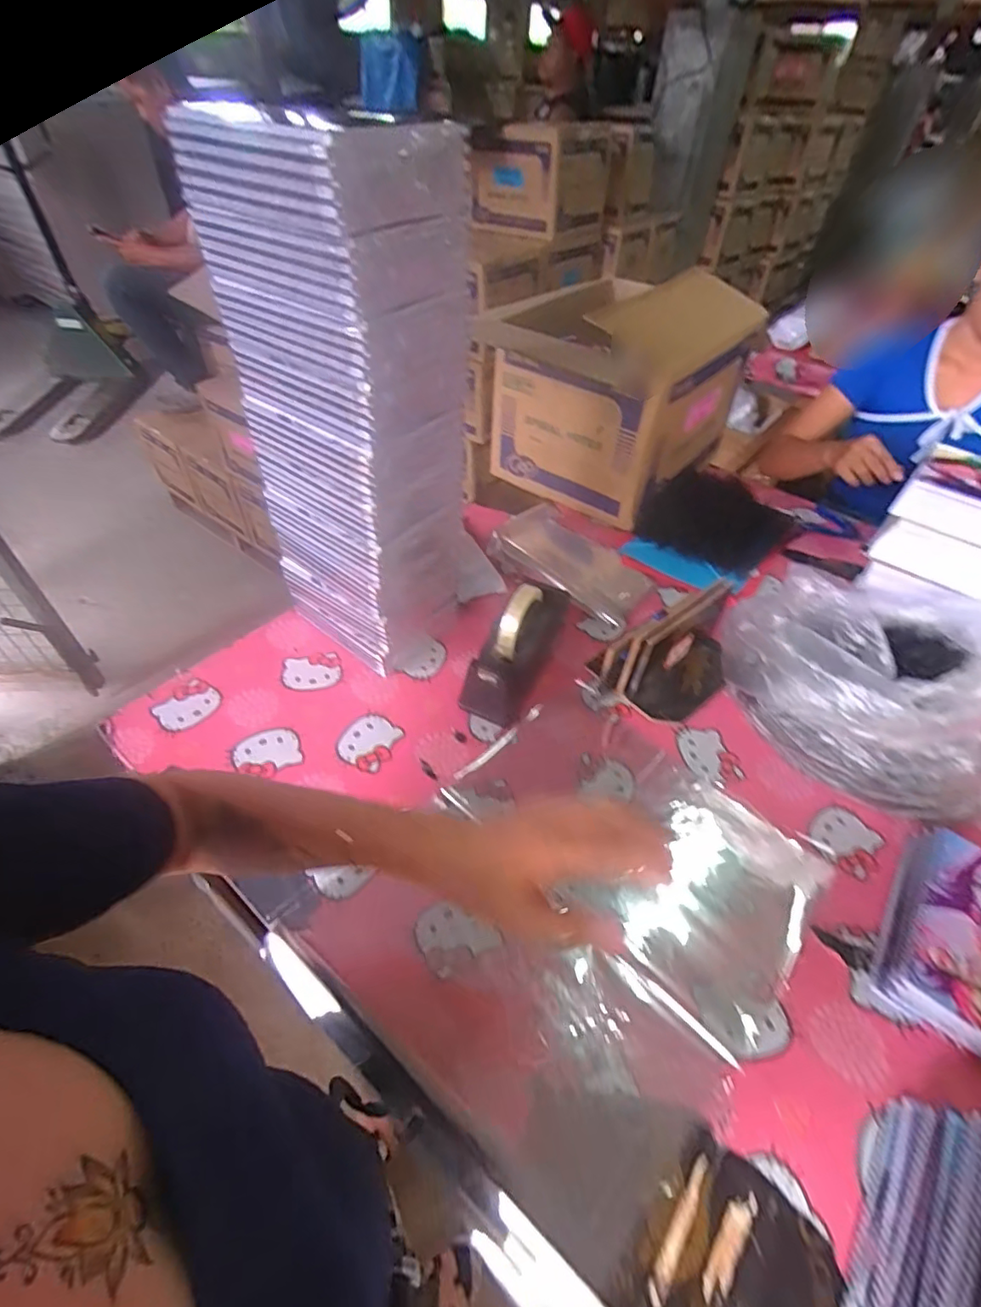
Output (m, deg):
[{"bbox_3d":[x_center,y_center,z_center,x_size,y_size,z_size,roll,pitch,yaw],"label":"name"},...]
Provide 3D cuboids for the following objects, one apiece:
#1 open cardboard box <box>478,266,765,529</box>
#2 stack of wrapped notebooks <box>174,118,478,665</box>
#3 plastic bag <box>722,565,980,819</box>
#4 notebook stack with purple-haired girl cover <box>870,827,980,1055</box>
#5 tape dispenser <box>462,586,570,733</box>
[{"bbox_3d":[0.235,-0.522,1.095,0.395,0.320,0.438,27,51,20],"label":"open cardboard box"},{"bbox_3d":[-0.150,-0.235,0.657,0.211,0.530,0.170,33,54,25],"label":"stack of wrapped notebooks"},{"bbox_3d":[0.447,0.042,0.668,0.269,0.217,0.279,-8,47,-12],"label":"plastic bag"},{"bbox_3d":[0.485,0.291,0.546,0.164,0.048,0.206,31,51,24],"label":"notebook stack with purple-haired girl cover"},{"bbox_3d":[0.040,-0.015,0.749,0.075,0.126,0.201,21,48,16],"label":"tape dispenser"}]

